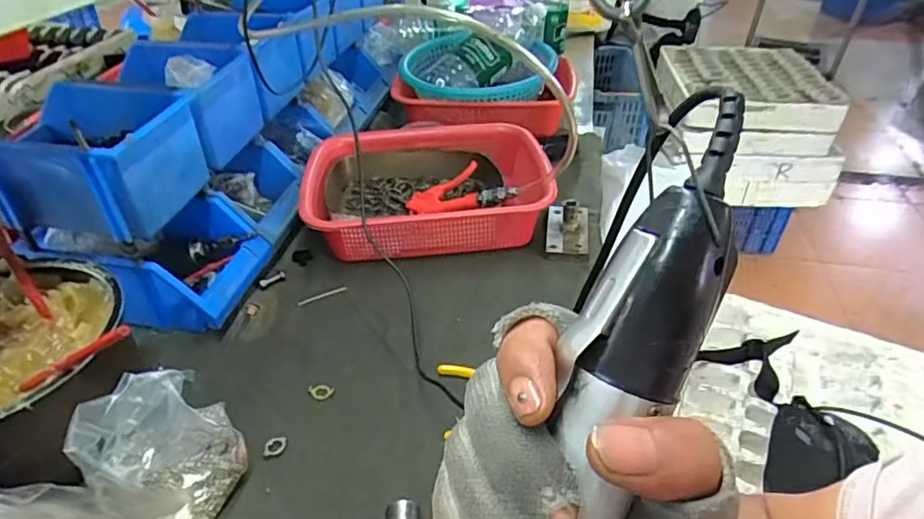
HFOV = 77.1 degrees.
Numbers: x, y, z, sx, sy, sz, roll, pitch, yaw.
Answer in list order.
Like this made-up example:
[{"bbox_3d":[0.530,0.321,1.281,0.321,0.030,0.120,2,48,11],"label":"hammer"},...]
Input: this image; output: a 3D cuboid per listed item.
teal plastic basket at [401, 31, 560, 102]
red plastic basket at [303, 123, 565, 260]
[{"bbox_3d":[0.031,-0.387,1.138,0.289,0.078,0.283,9,37,11],"label":"teal plastic basket"},{"bbox_3d":[-0.056,-0.113,0.899,0.357,0.092,0.280,-4,37,-6],"label":"red plastic basket"}]

